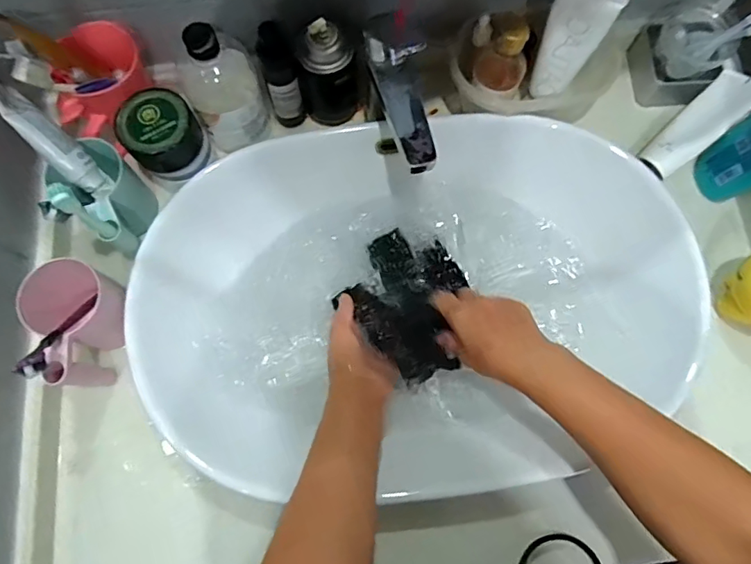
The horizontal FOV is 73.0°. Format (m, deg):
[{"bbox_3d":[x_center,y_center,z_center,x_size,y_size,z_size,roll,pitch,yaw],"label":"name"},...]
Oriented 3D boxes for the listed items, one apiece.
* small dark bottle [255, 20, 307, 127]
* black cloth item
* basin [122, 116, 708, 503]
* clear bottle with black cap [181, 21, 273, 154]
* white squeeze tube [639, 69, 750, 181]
[{"bbox_3d":[-0.103,-0.223,0.559,0.034,0.132,0.031,-16,76,-5],"label":"small dark bottle"},{"bbox_3d":[0.046,0.020,0.595,0.141,0.030,0.159,-42,80,-11],"label":"black cloth item"},{"bbox_3d":[0.044,0.015,0.568,0.559,0.113,0.396,6,75,0],"label":"basin"},{"bbox_3d":[-0.159,-0.199,0.544,0.075,0.149,0.066,-21,76,-6],"label":"clear bottle with black cap"},{"bbox_3d":[0.372,-0.177,0.584,0.155,0.038,0.056,-42,62,3],"label":"white squeeze tube"}]

